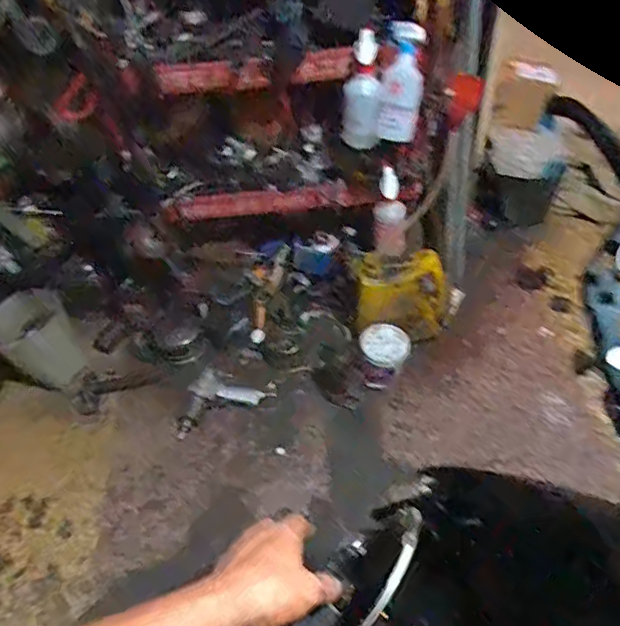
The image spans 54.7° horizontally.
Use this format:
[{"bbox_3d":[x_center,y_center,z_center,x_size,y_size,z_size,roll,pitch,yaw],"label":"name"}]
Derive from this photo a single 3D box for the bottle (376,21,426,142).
[{"bbox_3d":[0.188,-0.463,1.229,0.077,0.222,0.077,10,52,13],"label":"bottle"}]

